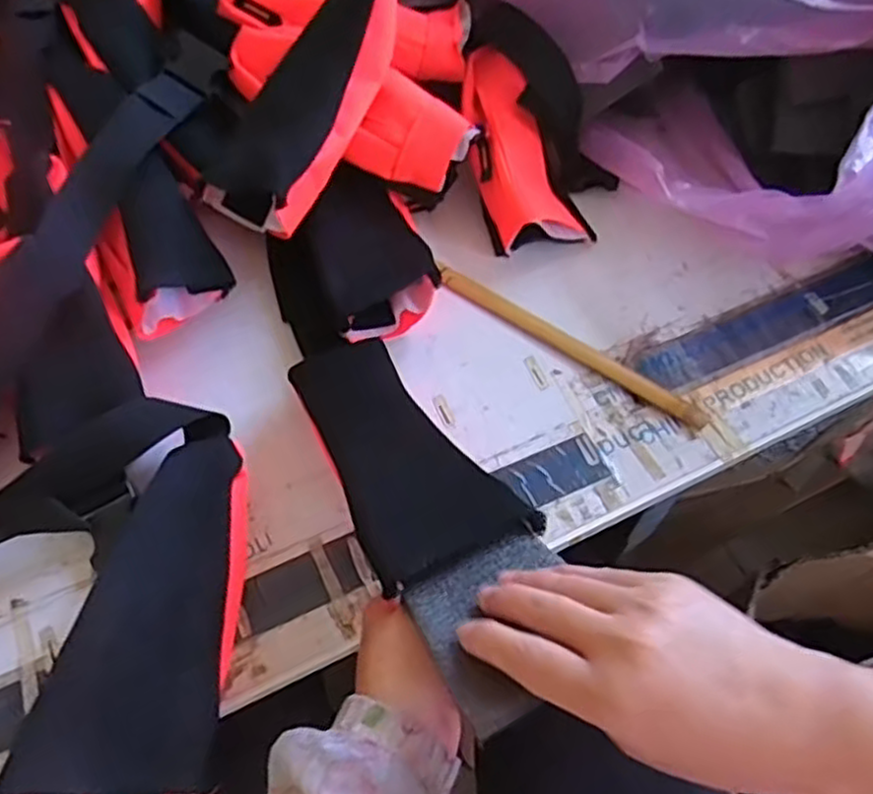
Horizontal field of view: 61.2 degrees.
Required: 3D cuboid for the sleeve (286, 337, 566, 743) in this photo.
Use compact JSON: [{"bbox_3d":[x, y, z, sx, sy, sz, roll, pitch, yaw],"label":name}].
[{"bbox_3d":[-0.005,0.054,0.448,0.099,0.022,0.315,-10,37,-20],"label":"sleeve"}]

